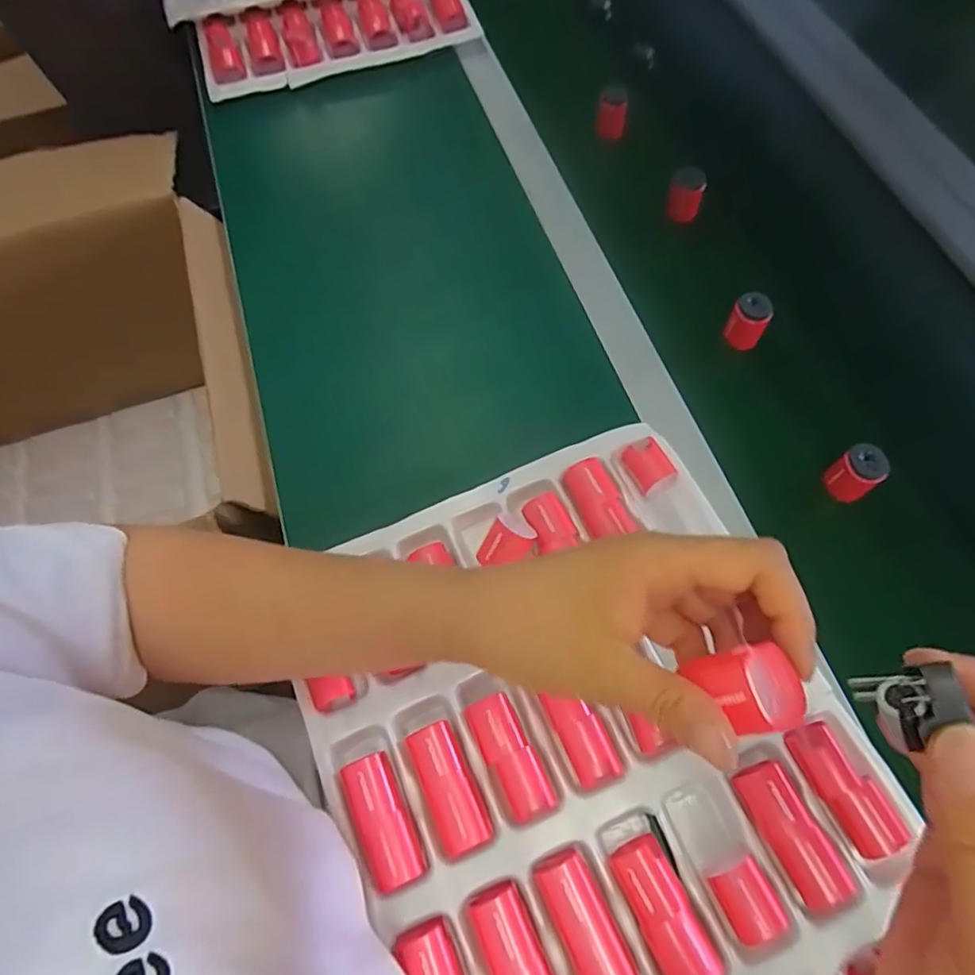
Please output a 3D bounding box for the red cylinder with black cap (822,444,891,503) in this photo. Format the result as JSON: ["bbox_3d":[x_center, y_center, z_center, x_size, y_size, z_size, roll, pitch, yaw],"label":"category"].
[{"bbox_3d":[0.277,-0.010,0.453,0.028,0.037,0.031,-30,66,-11],"label":"red cylinder with black cap"}]

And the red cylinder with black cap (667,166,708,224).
[{"bbox_3d":[0.189,-0.280,0.573,0.031,0.040,0.030,14,66,10],"label":"red cylinder with black cap"}]

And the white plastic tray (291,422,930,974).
[{"bbox_3d":[0.069,0.185,0.363,0.310,0.035,0.433,-22,65,-7],"label":"white plastic tray"}]

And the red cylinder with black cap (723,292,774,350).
[{"bbox_3d":[0.226,-0.144,0.521,0.031,0.039,0.029,-1,64,3],"label":"red cylinder with black cap"}]

